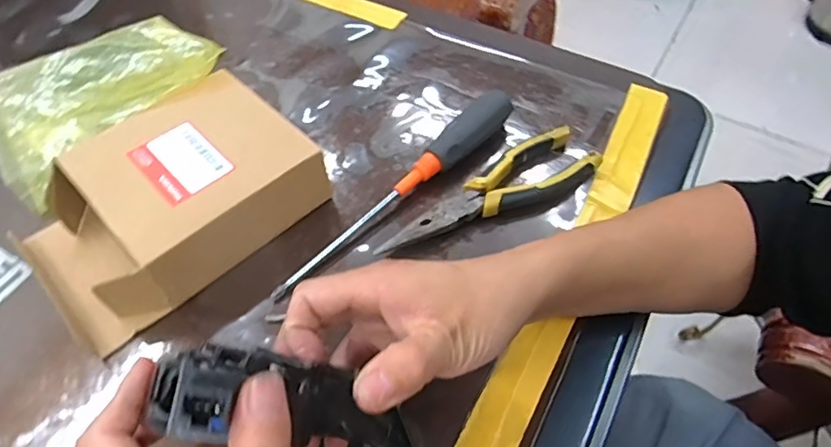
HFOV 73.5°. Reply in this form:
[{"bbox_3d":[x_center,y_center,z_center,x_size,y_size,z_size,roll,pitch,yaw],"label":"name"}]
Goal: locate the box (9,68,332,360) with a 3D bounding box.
[{"bbox_3d":[-0.175,-0.013,0.405,0.197,0.057,0.146,-38,62,-23],"label":"box"}]

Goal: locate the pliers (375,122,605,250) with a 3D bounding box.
[{"bbox_3d":[0.064,-0.016,0.431,0.189,0.024,0.055,-33,60,-20],"label":"pliers"}]

